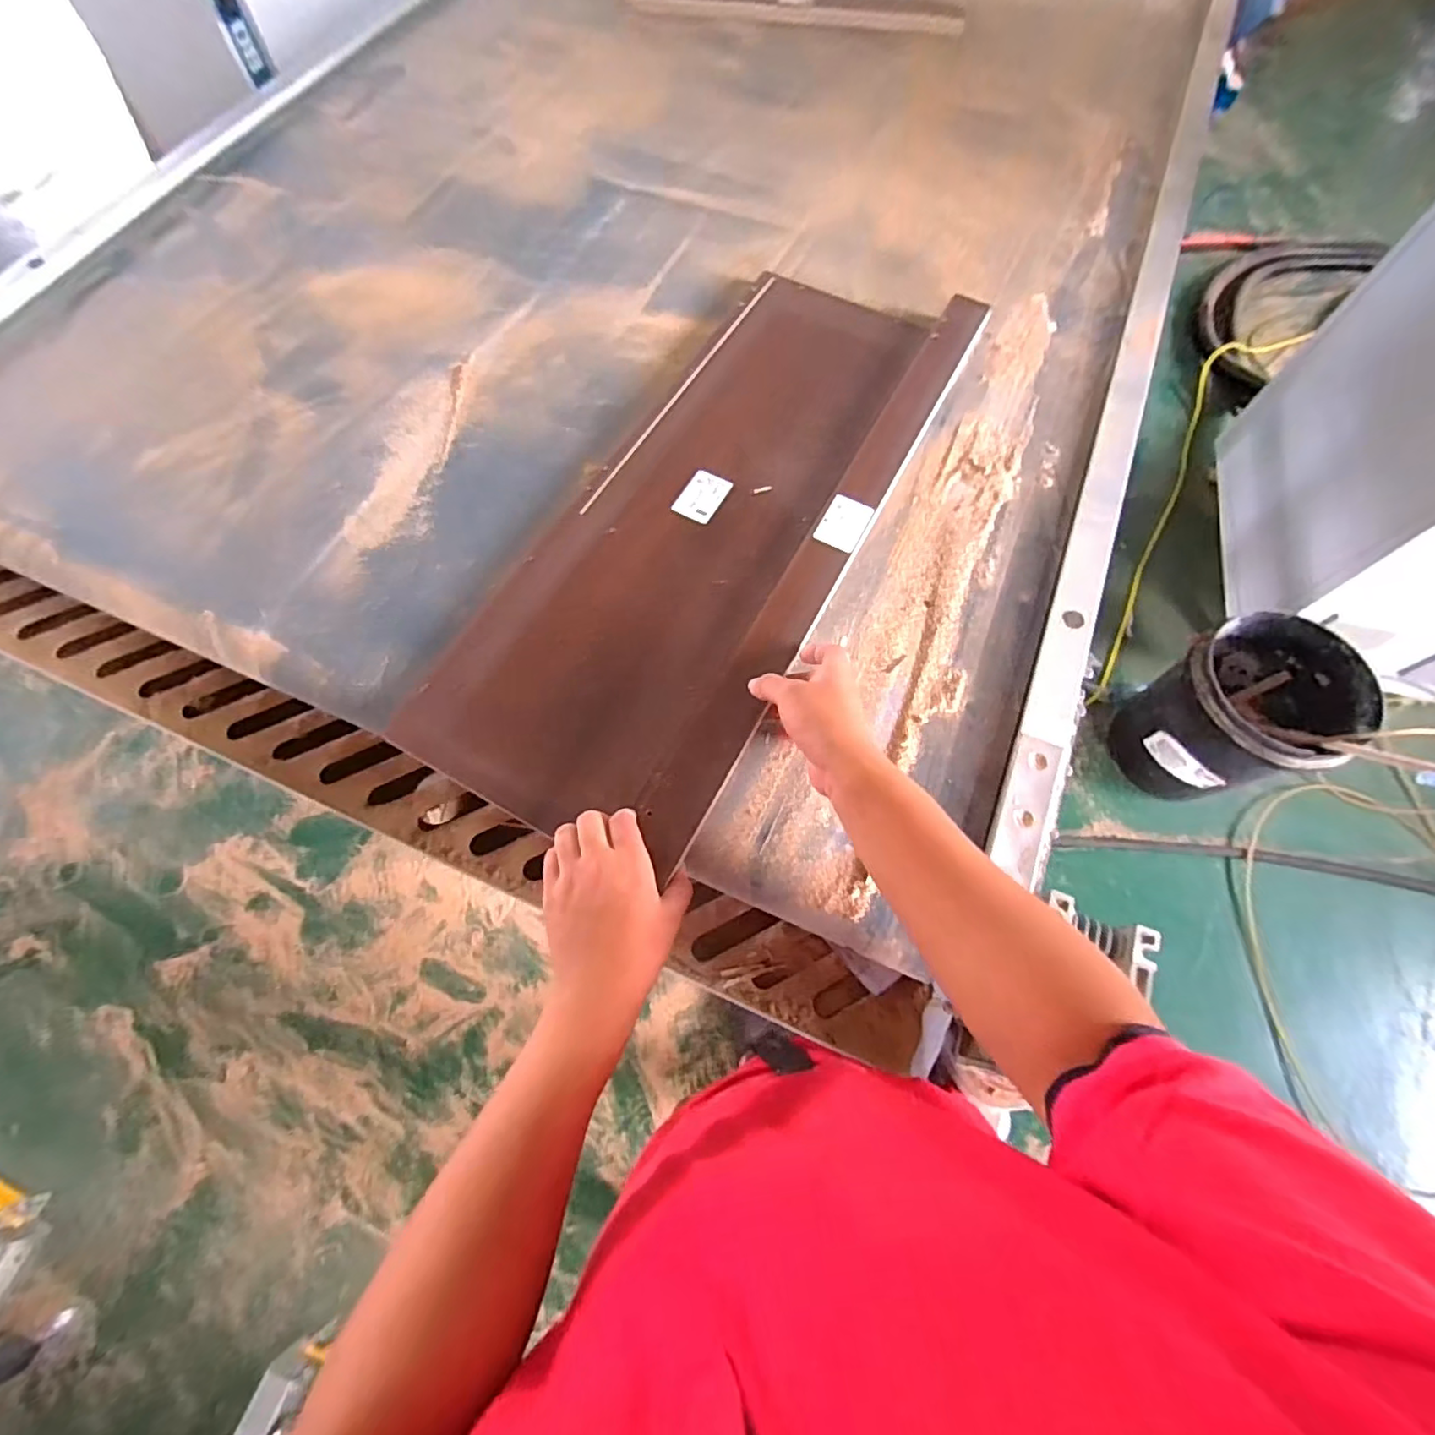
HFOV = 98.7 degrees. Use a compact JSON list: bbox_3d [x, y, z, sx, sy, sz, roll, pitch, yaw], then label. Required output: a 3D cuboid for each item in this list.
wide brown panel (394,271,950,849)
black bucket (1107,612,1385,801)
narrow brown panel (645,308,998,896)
[{"bbox_3d":[-0.014,-0.222,0.637,0.225,0.021,0.709,28,71,11],"label":"wide brown panel"},{"bbox_3d":[1.153,0.003,1.410,0.354,0.380,0.325,-21,68,-10],"label":"black bucket"},{"bbox_3d":[0.124,-0.189,0.622,0.053,0.034,0.737,27,70,11],"label":"narrow brown panel"}]

